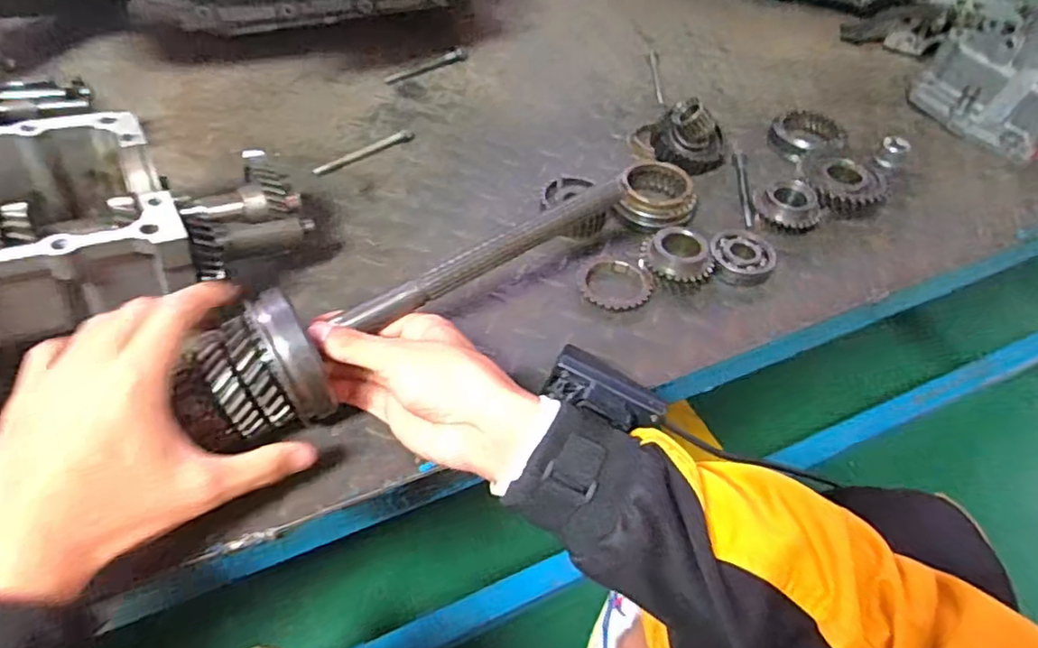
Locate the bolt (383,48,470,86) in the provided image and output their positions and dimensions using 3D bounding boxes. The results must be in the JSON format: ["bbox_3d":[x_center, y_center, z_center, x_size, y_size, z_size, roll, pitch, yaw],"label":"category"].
[{"bbox_3d":[-0.100,-0.285,0.689,0.108,0.012,0.015,-30,58,-27],"label":"bolt"}]

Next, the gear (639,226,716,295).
[{"bbox_3d":[0.126,-0.051,0.487,0.050,0.032,0.050,2,49,-3],"label":"gear"}]

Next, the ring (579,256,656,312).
[{"bbox_3d":[0.075,-0.032,0.482,0.058,0.005,0.055,2,49,-3],"label":"ring"}]

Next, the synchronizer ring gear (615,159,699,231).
[{"bbox_3d":[0.118,-0.108,0.534,0.066,0.033,0.059,22,51,14],"label":"synchronizer ring gear"}]

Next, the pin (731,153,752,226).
[{"bbox_3d":[0.204,-0.122,0.571,0.013,0.014,0.098,9,49,3],"label":"pin"}]

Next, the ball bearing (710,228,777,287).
[{"bbox_3d":[0.181,-0.056,0.507,0.051,0.015,0.054,2,49,-3],"label":"ball bearing"}]

